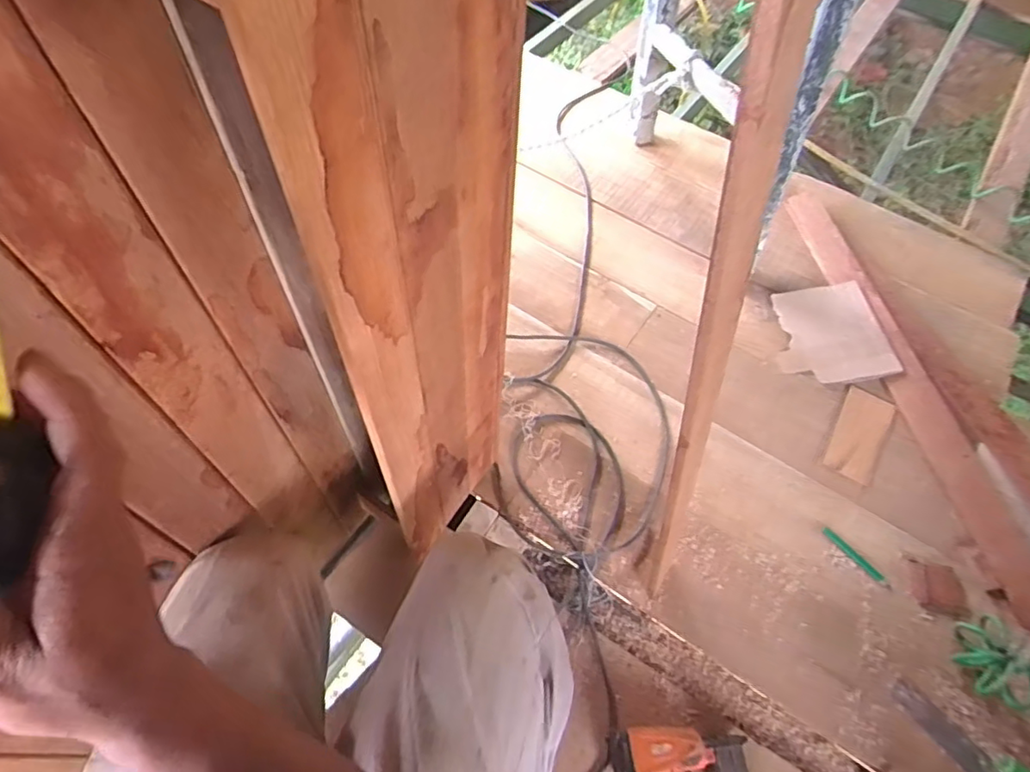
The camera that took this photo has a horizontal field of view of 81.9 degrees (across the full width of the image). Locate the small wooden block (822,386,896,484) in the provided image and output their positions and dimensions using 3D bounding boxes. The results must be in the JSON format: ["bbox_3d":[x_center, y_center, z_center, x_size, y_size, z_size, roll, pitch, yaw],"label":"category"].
[{"bbox_3d":[0.565,0.080,0.975,0.072,0.022,0.159,18,69,36],"label":"small wooden block"}]

